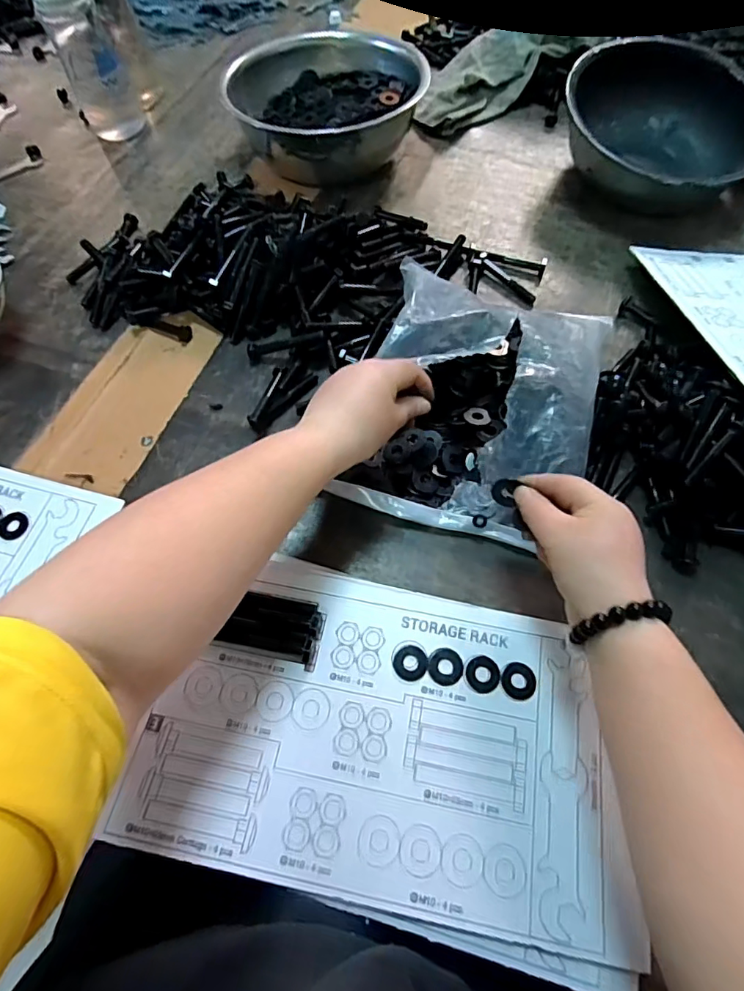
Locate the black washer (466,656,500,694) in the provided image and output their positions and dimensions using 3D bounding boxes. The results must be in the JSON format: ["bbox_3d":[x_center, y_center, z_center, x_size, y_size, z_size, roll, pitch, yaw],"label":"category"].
[{"bbox_3d":[0.078,0.126,0.360,0.023,0.004,0.025,12,62,6],"label":"black washer"}]

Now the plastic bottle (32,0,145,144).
[{"bbox_3d":[-0.359,-0.568,0.645,0.075,0.177,0.076,-20,64,-11],"label":"plastic bottle"}]

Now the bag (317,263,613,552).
[{"bbox_3d":[0.095,-0.089,0.452,0.198,0.067,0.243,17,63,9],"label":"bag"}]

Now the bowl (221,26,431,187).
[{"bbox_3d":[-0.059,-0.487,0.642,0.220,0.100,0.183,-16,63,-8],"label":"bowl"}]

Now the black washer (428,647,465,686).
[{"bbox_3d":[0.052,0.121,0.363,0.025,0.004,0.025,11,62,6],"label":"black washer"}]

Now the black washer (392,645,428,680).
[{"bbox_3d":[0.027,0.119,0.364,0.024,0.004,0.023,11,62,6],"label":"black washer"}]

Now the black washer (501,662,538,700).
[{"bbox_3d":[0.103,0.130,0.359,0.023,0.004,0.024,12,62,7],"label":"black washer"}]

